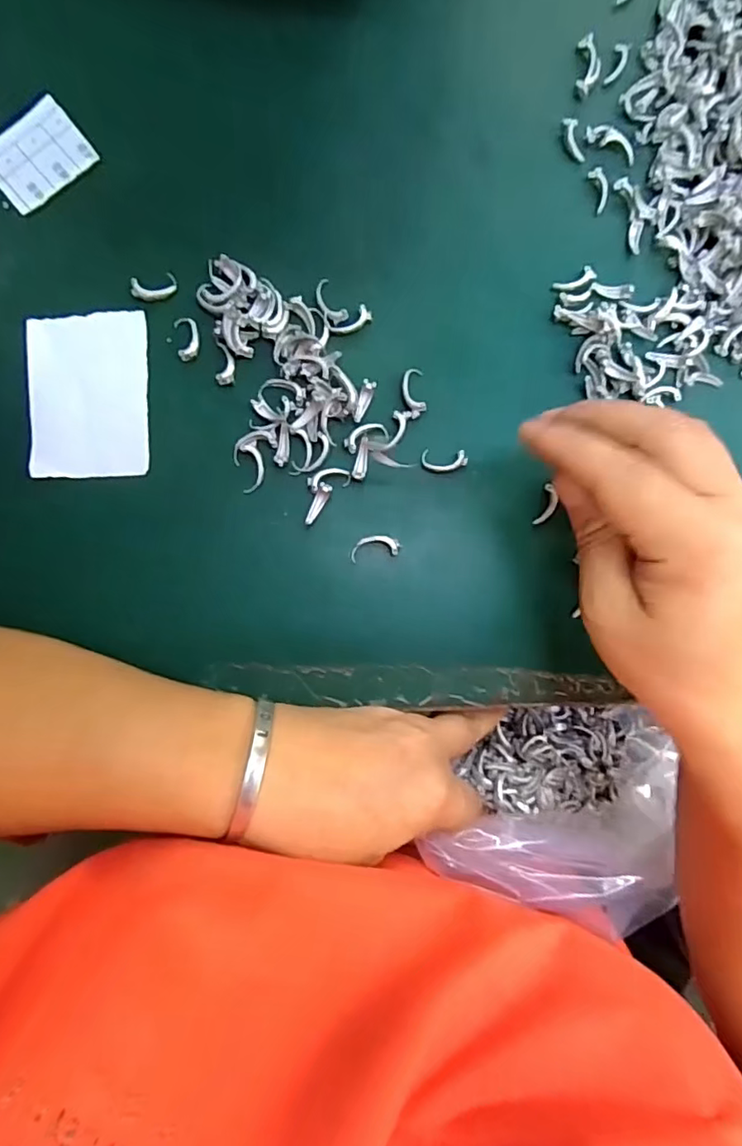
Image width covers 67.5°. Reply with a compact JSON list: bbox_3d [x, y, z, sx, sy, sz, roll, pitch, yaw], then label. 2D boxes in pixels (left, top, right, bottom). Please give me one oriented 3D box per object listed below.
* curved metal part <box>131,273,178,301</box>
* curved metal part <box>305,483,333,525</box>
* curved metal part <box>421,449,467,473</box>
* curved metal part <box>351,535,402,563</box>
[{"bbox_3d":[-0.101,-0.132,0.258,0.020,0.004,0.010,-10,89,-2],"label":"curved metal part"},{"bbox_3d":[-0.024,-0.032,0.258,0.006,0.004,0.020,23,89,-1],"label":"curved metal part"},{"bbox_3d":[0.035,-0.053,0.261,0.021,0.004,0.011,4,89,-2],"label":"curved metal part"},{"bbox_3d":[0.002,-0.012,0.259,0.024,0.004,0.011,-10,89,-2],"label":"curved metal part"}]

